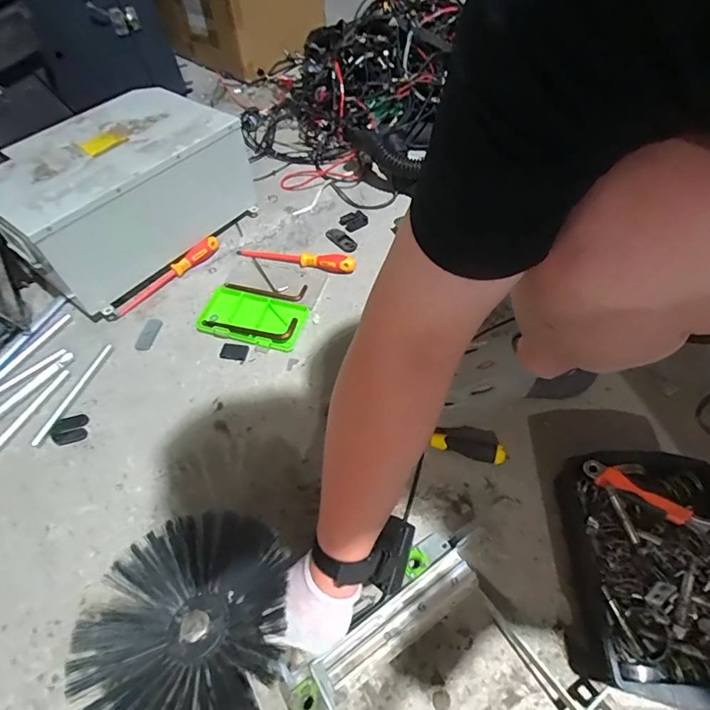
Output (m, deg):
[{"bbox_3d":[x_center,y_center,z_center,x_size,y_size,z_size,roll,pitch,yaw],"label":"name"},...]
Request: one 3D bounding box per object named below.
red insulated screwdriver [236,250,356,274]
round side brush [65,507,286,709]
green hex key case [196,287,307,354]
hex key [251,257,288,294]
[{"bbox_3d":[-0.118,-0.199,0.902,0.244,0.029,0.036,10,56,11],"label":"red insulated screwdriver"},{"bbox_3d":[-0.174,0.274,0.461,0.199,0.066,0.208,-2,53,3],"label":"round side brush"},{"bbox_3d":[-0.190,-0.071,0.819,0.194,0.027,0.114,17,58,15],"label":"green hex key case"},{"bbox_3d":[-0.174,-0.163,0.903,0.028,0.010,0.119,-30,58,-16],"label":"hex key"}]

